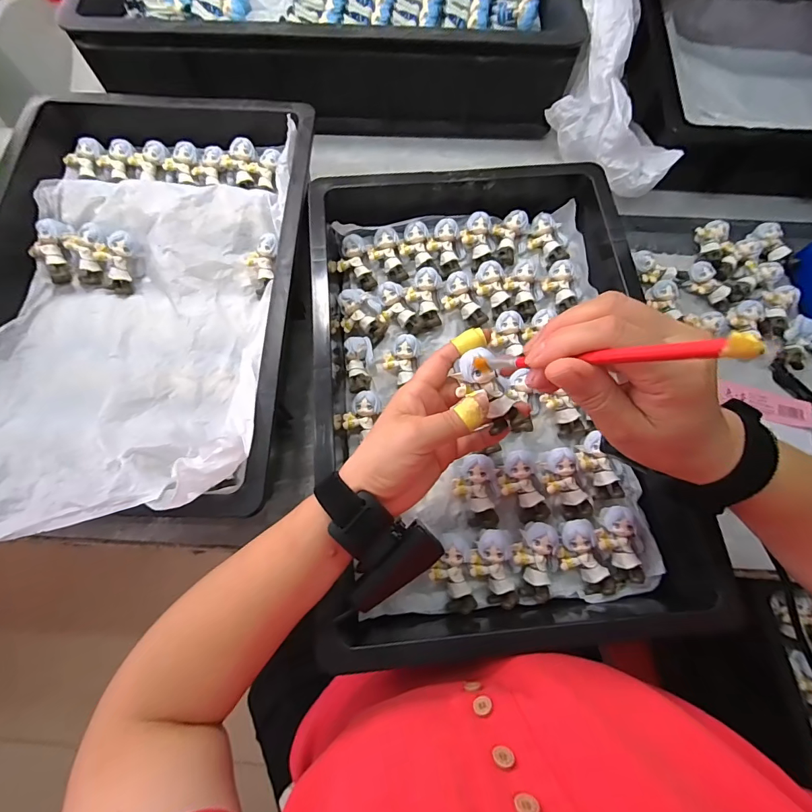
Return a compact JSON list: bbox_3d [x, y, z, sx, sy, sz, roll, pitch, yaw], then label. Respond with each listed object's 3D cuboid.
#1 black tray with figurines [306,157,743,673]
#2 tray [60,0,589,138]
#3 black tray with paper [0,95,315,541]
[{"bbox_3d":[0.075,-0.030,0.384,0.306,0.067,0.462,-5,72,-3],"label":"black tray with figurines"},{"bbox_3d":[-0.091,-0.567,0.558,0.578,0.118,0.405,1,72,-1],"label":"tray"},{"bbox_3d":[-0.270,-0.112,0.399,0.324,0.083,0.471,1,72,-1],"label":"black tray with paper"}]

